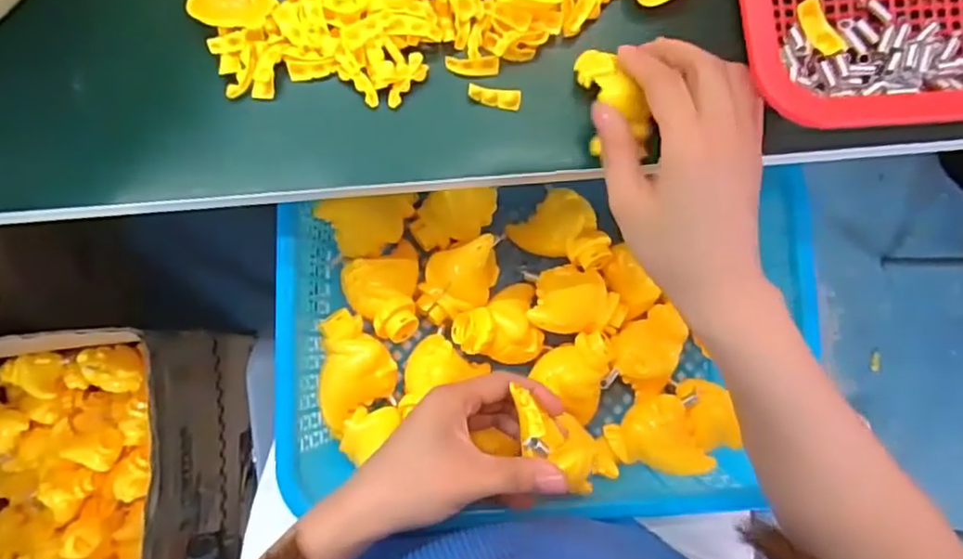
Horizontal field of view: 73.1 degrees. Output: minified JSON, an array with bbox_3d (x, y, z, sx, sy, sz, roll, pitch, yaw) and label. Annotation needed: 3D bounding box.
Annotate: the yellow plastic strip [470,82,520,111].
[{"bbox_3d":[0.007,-0.101,0.361,0.029,0.008,0.010,8,84,-3],"label":"yellow plastic strip"}]

